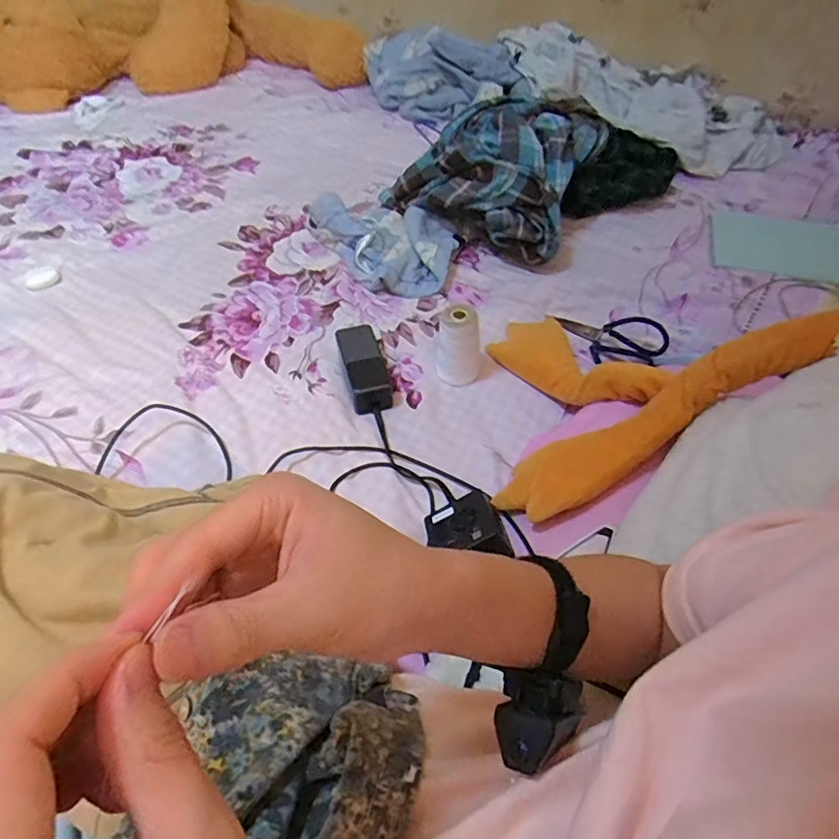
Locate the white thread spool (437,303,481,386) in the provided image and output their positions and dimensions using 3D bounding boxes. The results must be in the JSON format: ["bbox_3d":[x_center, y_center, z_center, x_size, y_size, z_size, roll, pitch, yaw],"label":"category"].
[{"bbox_3d":[0.056,-0.104,0.747,0.059,0.101,0.054,6,51,2],"label":"white thread spool"}]

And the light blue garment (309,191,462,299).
[{"bbox_3d":[-0.043,-0.322,0.945,0.196,0.069,0.260,-31,59,-24],"label":"light blue garment"}]

